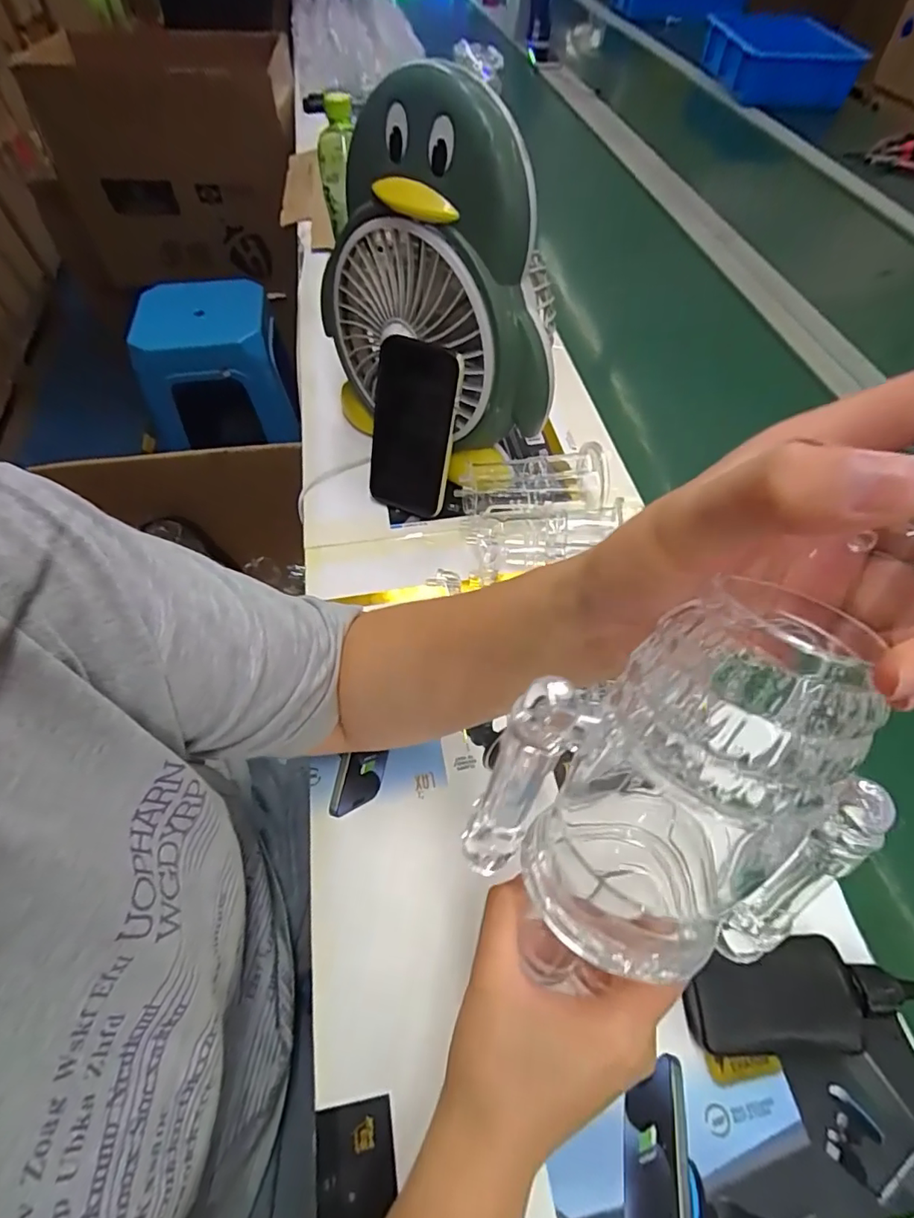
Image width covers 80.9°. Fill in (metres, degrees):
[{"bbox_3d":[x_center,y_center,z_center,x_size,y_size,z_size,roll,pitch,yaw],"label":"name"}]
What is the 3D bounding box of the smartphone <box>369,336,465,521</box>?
[{"bbox_3d":[-0.041,-0.158,0.487,0.076,0.151,0.010,19,38,10],"label":"smartphone"}]

